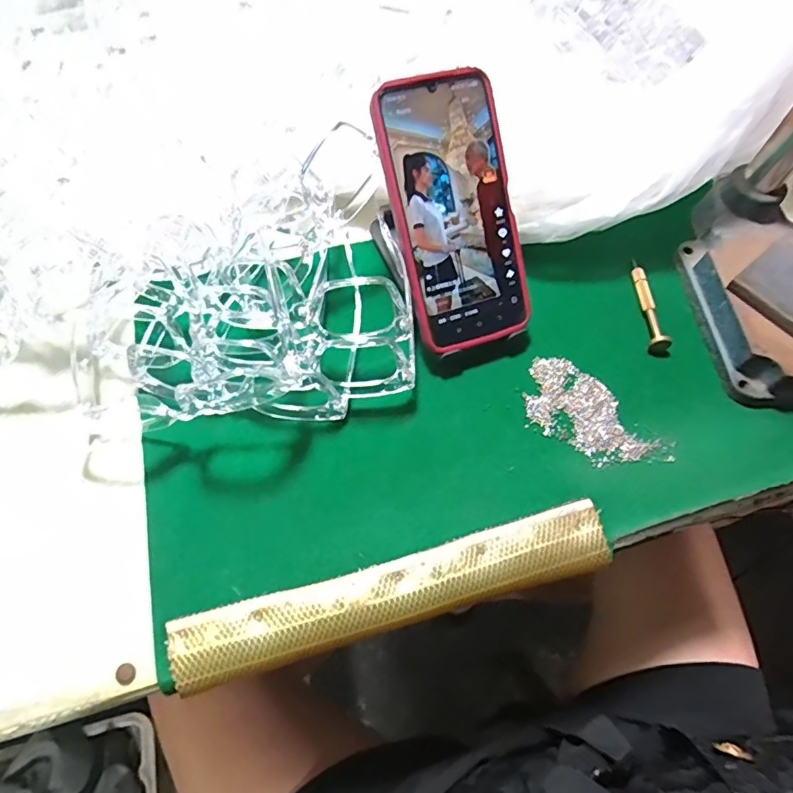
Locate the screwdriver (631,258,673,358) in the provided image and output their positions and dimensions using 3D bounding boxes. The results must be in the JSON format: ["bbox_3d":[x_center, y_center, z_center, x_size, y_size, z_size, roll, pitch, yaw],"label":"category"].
[{"bbox_3d":[0.197,-0.072,0.404,0.015,0.020,0.088,3,63,-2],"label":"screwdriver"}]

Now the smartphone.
[{"bbox_3d":[0.039,-0.118,0.342,0.078,0.006,0.169,-17,105,-12],"label":"smartphone"}]

